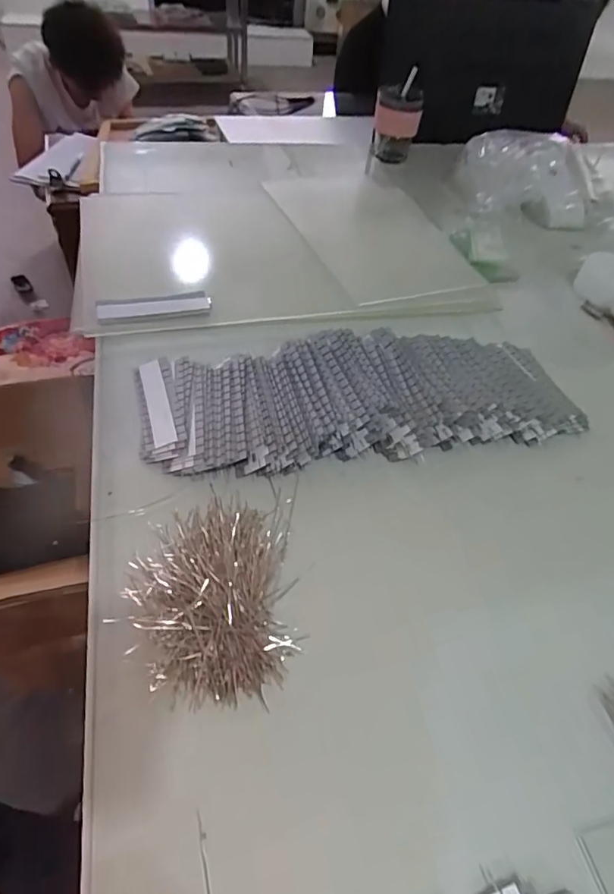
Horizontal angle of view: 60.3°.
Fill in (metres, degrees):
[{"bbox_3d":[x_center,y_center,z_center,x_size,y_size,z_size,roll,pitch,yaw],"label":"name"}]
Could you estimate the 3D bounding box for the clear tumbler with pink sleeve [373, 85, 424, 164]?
[{"bbox_3d":[0.178,-0.644,1.062,0.091,0.127,0.075,12,47,5],"label":"clear tumbler with pink sleeve"}]

